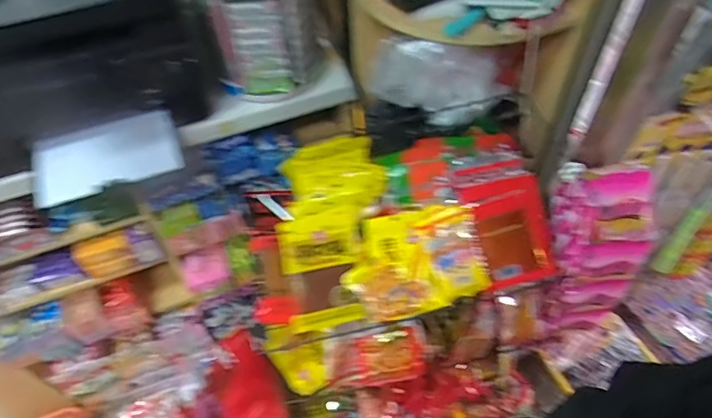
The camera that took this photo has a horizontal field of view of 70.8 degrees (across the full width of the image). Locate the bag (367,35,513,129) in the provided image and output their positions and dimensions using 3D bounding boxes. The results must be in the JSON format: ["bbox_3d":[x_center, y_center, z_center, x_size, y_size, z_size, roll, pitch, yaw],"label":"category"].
[{"bbox_3d":[0.133,-0.218,0.821,0.222,0.145,0.061,17,54,15],"label":"bag"}]

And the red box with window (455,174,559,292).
[{"bbox_3d":[0.251,0.036,0.808,0.122,0.035,0.166,-15,93,2],"label":"red box with window"}]

